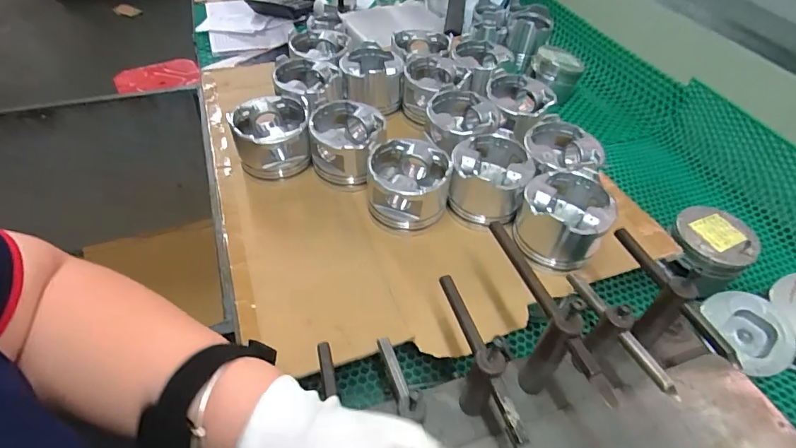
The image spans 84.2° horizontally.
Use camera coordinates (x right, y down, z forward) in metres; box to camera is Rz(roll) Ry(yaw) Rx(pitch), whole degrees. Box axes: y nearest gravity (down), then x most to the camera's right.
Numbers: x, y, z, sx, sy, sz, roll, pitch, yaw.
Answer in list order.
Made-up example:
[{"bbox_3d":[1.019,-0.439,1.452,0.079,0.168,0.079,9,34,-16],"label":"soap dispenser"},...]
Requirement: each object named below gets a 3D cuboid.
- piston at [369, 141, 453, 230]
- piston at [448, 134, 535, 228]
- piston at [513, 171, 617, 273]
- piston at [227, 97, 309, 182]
[{"bbox_3d":[0.013,-0.049,0.557,0.101,0.073,0.102,0,45,-3],"label":"piston"},{"bbox_3d":[0.117,-0.059,0.567,0.096,0.073,0.095,2,48,-2],"label":"piston"},{"bbox_3d":[0.193,-0.004,0.523,0.100,0.071,0.097,19,47,15],"label":"piston"},{"bbox_3d":[-0.171,-0.116,0.603,0.097,0.079,0.096,2,48,-2],"label":"piston"}]

